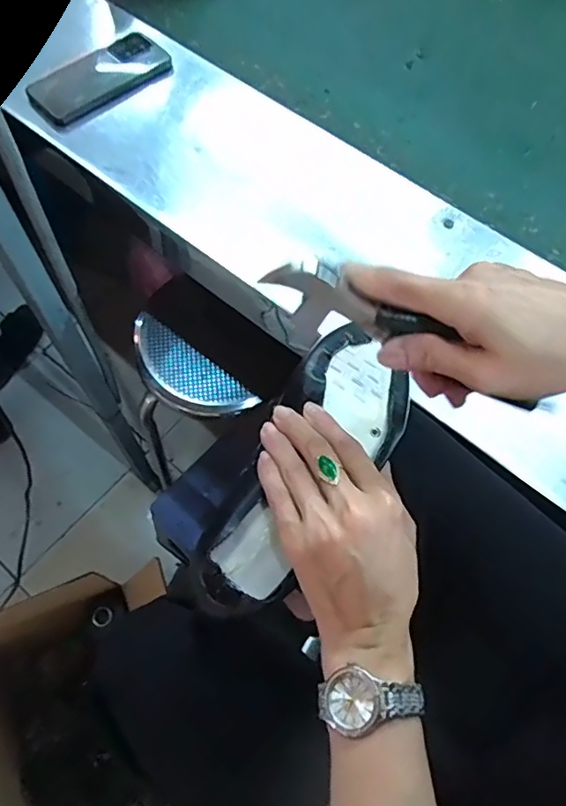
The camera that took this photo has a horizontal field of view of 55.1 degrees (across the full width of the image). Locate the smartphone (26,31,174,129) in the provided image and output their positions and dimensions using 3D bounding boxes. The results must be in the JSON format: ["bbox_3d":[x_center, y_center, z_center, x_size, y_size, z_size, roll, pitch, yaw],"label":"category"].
[{"bbox_3d":[-0.228,-0.404,0.673,0.173,0.007,0.088,-35,78,-13],"label":"smartphone"}]

